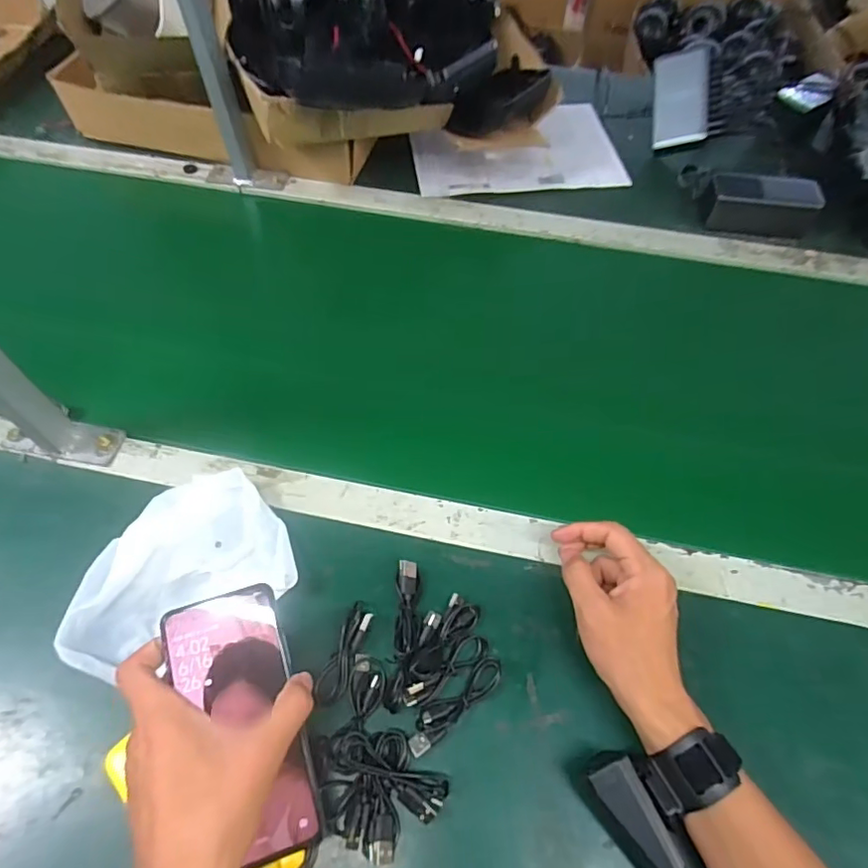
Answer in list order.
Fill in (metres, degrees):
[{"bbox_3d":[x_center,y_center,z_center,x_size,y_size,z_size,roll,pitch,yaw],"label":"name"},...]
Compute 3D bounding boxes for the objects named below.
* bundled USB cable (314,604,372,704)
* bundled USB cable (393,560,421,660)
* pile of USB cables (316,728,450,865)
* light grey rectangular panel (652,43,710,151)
[{"bbox_3d":[-0.068,0.168,0.424,0.023,0.020,0.077,21,61,10],"label":"bundled USB cable"},{"bbox_3d":[-0.021,0.141,0.445,0.020,0.020,0.077,1,59,-1],"label":"bundled USB cable"},{"bbox_3d":[-0.043,0.240,0.378,0.085,0.018,0.070,40,66,20],"label":"pile of USB cables"},{"bbox_3d":[0.350,-0.477,0.783,0.011,0.077,0.132,-3,96,-43],"label":"light grey rectangular panel"}]

